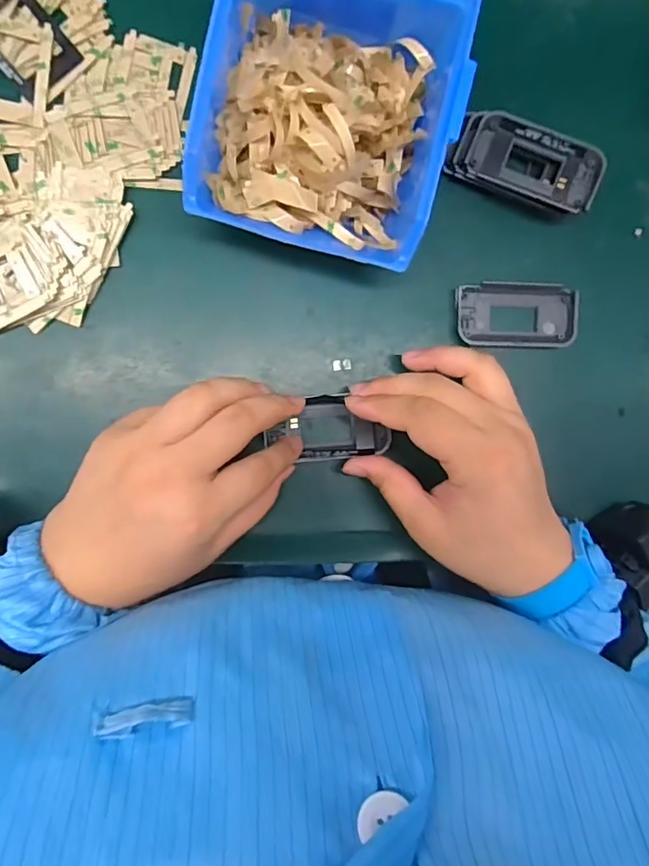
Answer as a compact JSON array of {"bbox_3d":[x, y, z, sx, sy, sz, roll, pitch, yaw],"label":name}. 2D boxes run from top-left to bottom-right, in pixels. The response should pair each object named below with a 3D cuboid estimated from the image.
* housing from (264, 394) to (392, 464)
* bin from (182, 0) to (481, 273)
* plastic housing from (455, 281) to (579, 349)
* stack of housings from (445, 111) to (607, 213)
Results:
[{"bbox_3d":[0.002,-0.003,0.316,0.073,0.016,0.038,-4,93,-7],"label":"housing"},{"bbox_3d":[0.001,-0.166,0.279,0.122,0.068,0.133,14,89,-6],"label":"bin"},{"bbox_3d":[0.119,-0.074,0.326,0.077,0.010,0.040,0,91,-6],"label":"plastic housing"},{"bbox_3d":[0.119,-0.161,0.316,0.086,0.021,0.039,19,99,2],"label":"stack of housings"}]

